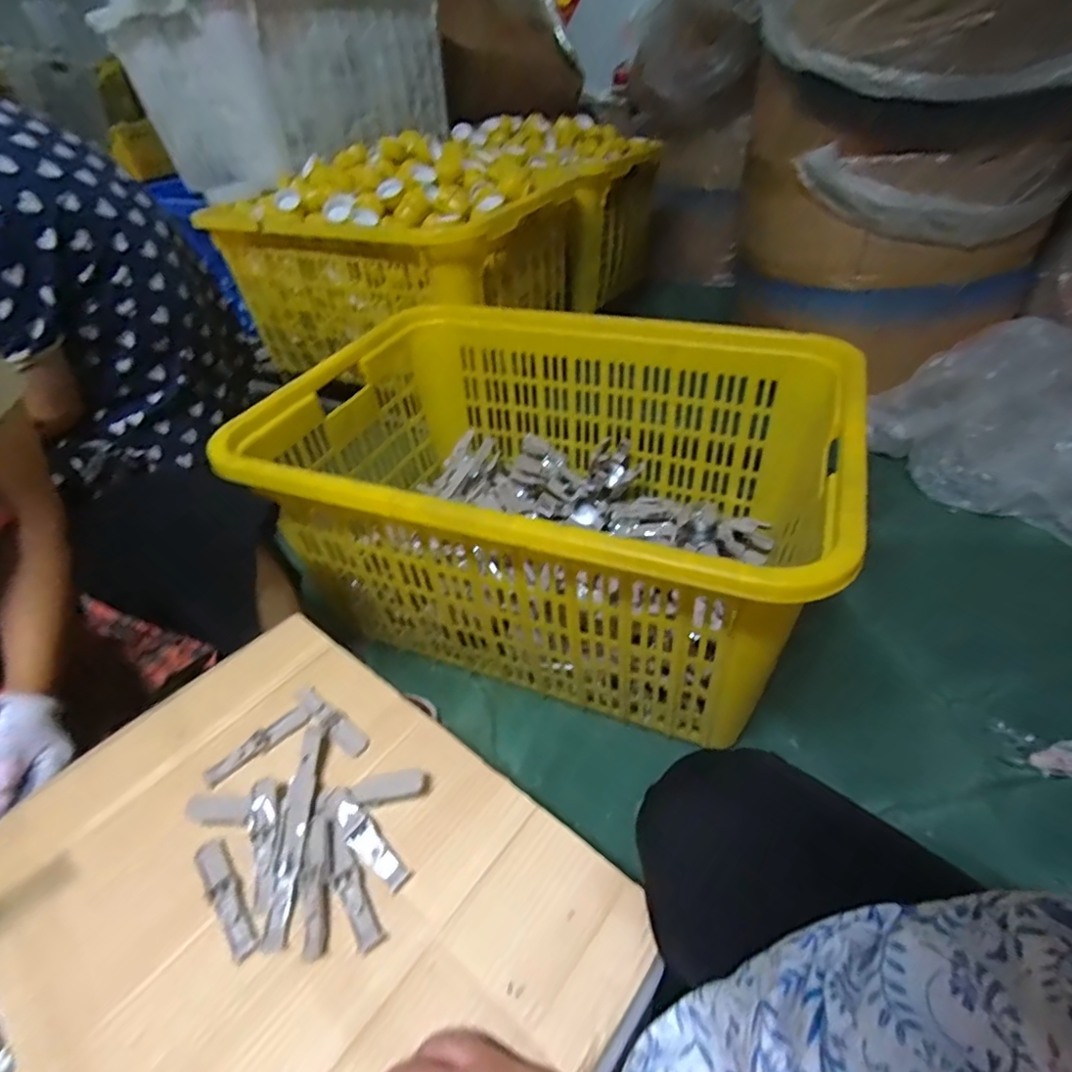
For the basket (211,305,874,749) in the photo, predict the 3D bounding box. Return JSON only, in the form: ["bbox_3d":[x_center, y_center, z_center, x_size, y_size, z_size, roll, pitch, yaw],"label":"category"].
[{"bbox_3d":[0.019,-0.070,0.951,0.827,0.380,0.603,12,44,19],"label":"basket"}]

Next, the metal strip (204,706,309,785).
[{"bbox_3d":[-0.260,0.194,0.539,0.095,0.007,0.022,-32,48,-28],"label":"metal strip"}]

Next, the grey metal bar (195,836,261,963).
[{"bbox_3d":[-0.240,0.275,0.445,0.022,0.006,0.097,-31,47,-28],"label":"grey metal bar"}]

